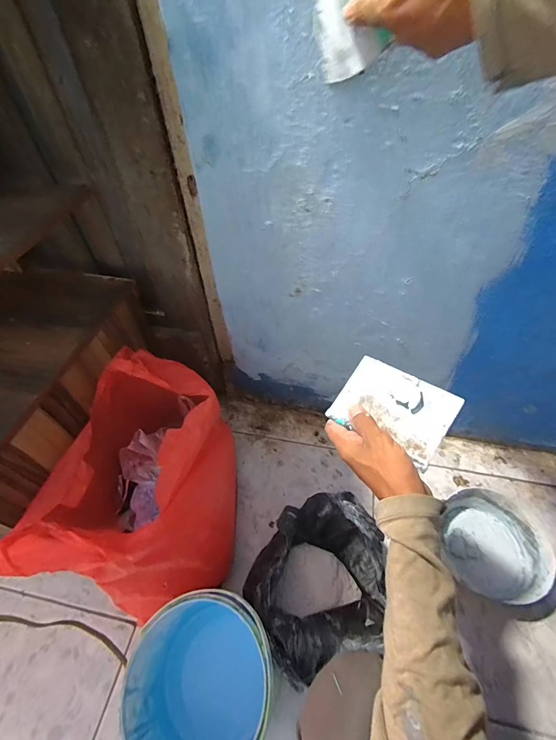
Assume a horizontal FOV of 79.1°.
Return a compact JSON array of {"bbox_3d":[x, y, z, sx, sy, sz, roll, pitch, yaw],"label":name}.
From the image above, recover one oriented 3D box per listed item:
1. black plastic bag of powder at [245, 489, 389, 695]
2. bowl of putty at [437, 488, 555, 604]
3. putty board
[{"bbox_3d":[0.071,0.338,0.546,0.222,0.199,0.211,-36,57,-21],"label":"black plastic bag of powder"},{"bbox_3d":[0.395,0.330,0.628,0.170,0.065,0.194,-24,54,-13],"label":"bowl of putty"},{"bbox_3d":[0.126,0.041,0.375,0.118,0.006,0.085,29,80,31],"label":"putty board"}]

